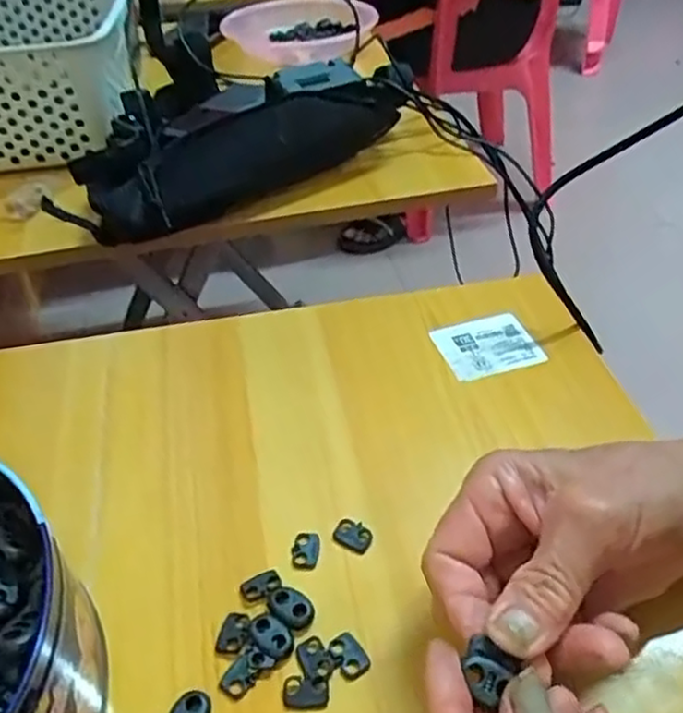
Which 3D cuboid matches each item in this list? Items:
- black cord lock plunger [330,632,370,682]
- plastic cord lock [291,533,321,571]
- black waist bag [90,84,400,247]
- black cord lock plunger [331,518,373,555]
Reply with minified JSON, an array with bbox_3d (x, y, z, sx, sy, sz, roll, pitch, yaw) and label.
[{"bbox_3d":[0.003,0.125,0.294,0.013,0.004,0.018,-20,42,-20],"label":"black cord lock plunger"},{"bbox_3d":[-0.017,0.092,0.330,0.013,0.004,0.019,-3,39,0],"label":"plastic cord lock"},{"bbox_3d":[-0.068,-0.167,0.591,0.289,0.078,0.045,-30,46,-29],"label":"black waist bag"},{"bbox_3d":[0.005,0.086,0.336,0.018,0.004,0.013,26,47,31],"label":"black cord lock plunger"}]

